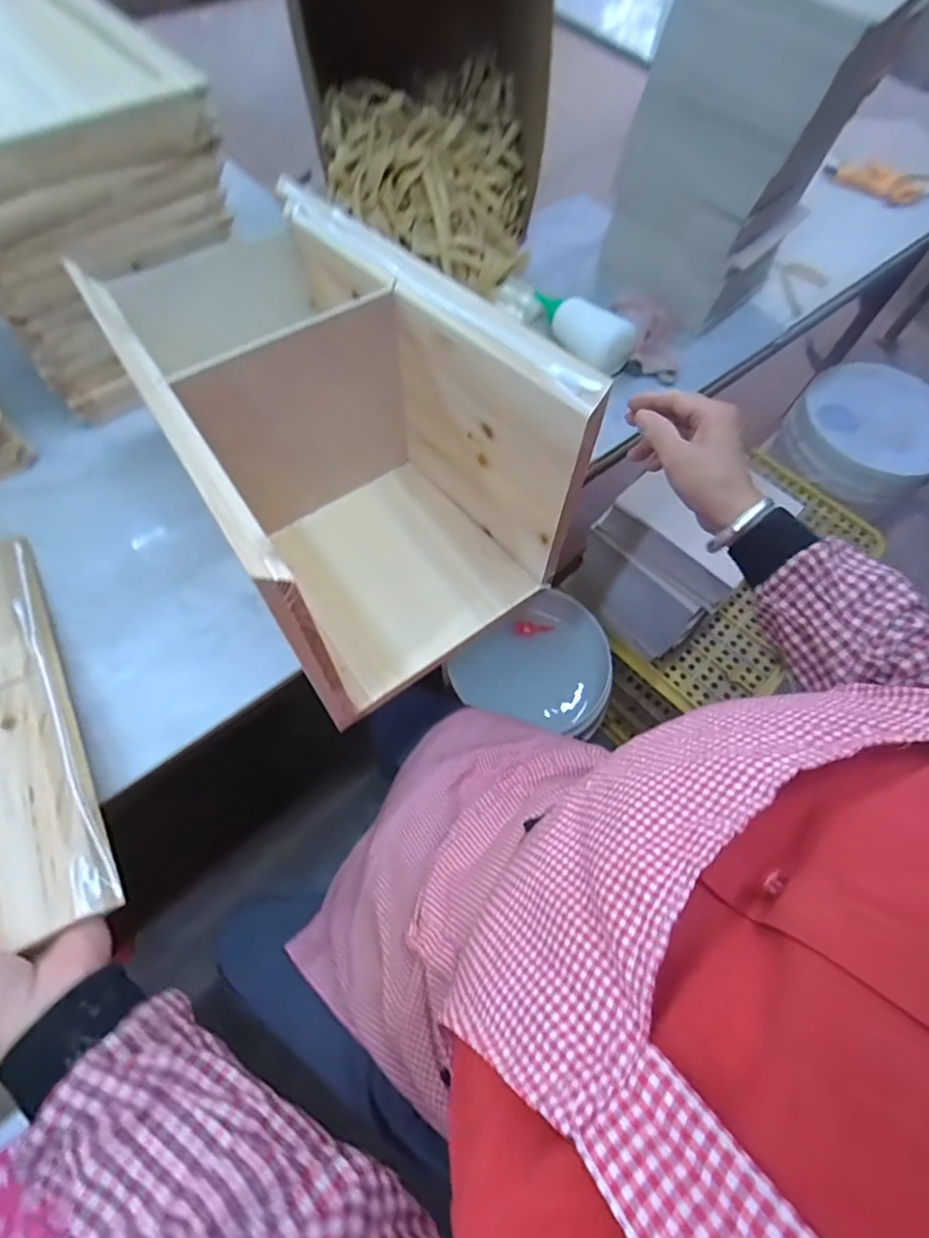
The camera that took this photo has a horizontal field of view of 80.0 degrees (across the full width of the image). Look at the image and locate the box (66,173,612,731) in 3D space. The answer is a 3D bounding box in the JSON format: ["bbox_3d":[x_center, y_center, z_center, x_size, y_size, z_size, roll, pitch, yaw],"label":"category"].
[{"bbox_3d":[-0.121,-0.162,0.466,0.231,0.214,0.384,-34,69,-18],"label":"box"}]

